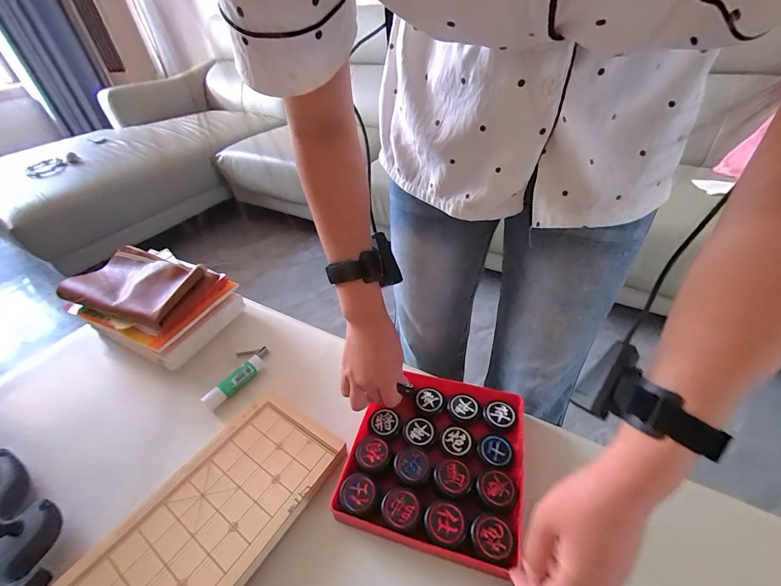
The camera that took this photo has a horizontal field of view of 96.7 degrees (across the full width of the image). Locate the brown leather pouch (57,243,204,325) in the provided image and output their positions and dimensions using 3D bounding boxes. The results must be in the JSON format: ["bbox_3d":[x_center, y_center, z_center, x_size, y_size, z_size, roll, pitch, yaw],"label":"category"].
[{"bbox_3d":[-0.418,-0.015,0.569,0.216,0.043,0.123,13,42,17],"label":"brown leather pouch"}]

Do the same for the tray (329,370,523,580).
[{"bbox_3d":[0.054,0.191,0.420,0.192,0.019,0.201,10,41,14],"label":"tray"}]

